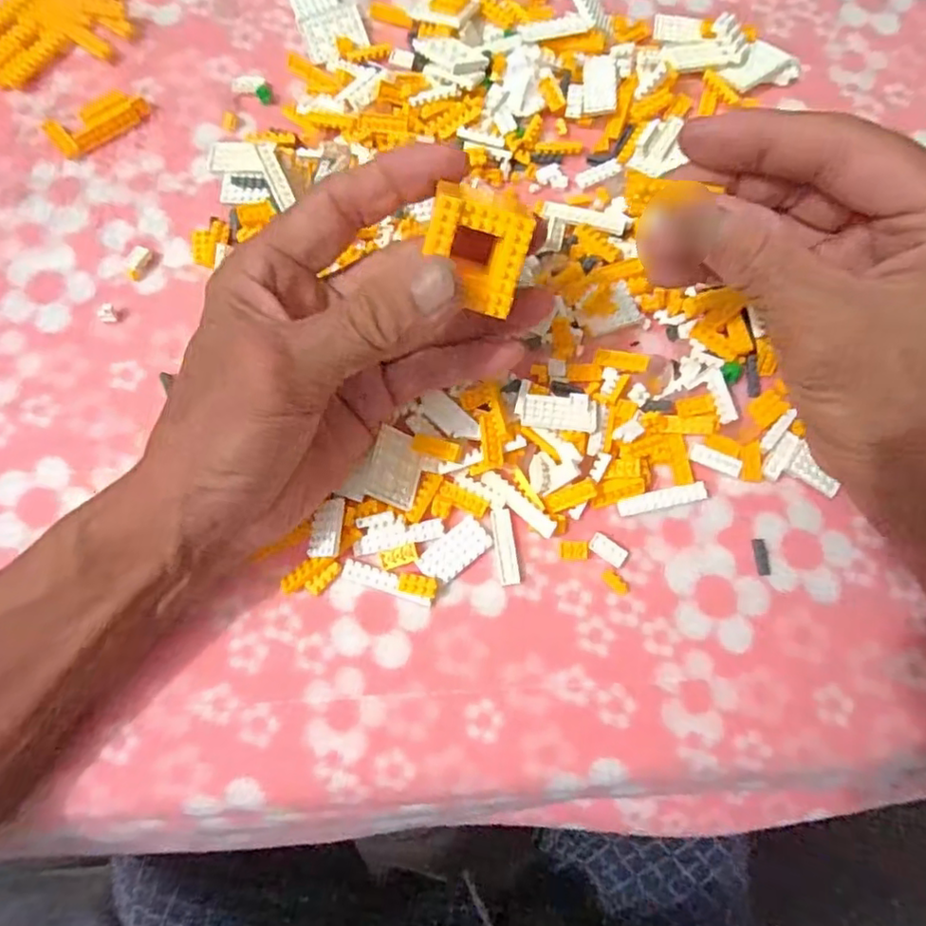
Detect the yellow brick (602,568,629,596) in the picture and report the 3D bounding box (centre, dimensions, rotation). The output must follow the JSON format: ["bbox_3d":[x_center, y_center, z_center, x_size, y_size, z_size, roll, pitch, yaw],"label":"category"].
[{"bbox_3d":[0.065,0.051,0.272,0.012,0.004,0.006,39,79,8],"label":"yellow brick"}]

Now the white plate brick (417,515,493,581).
[{"bbox_3d":[-0.003,0.037,0.270,0.031,0.004,0.016,-40,80,-10],"label":"white plate brick"}]

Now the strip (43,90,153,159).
[{"bbox_3d":[-0.181,-0.170,0.317,0.048,0.005,0.024,-37,80,-9],"label":"strip"}]

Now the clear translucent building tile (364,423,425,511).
[{"bbox_3d":[-0.029,0.002,0.276,0.022,0.004,0.032,22,69,-18],"label":"clear translucent building tile"}]

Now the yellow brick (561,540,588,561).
[{"bbox_3d":[0.048,0.038,0.275,0.012,0.004,0.008,3,76,0],"label":"yellow brick"}]

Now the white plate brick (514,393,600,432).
[{"bbox_3d":[0.041,-0.022,0.276,0.033,0.004,0.016,5,78,7],"label":"white plate brick"}]

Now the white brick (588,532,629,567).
[{"bbox_3d":[0.063,0.038,0.275,0.016,0.004,0.009,34,78,7],"label":"white brick"}]

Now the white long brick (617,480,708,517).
[{"bbox_3d":[0.088,0.016,0.281,0.040,0.004,0.008,-12,77,-4],"label":"white long brick"}]

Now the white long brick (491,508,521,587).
[{"bbox_3d":[0.019,0.036,0.274,0.009,0.005,0.032,-8,77,-3],"label":"white long brick"}]

